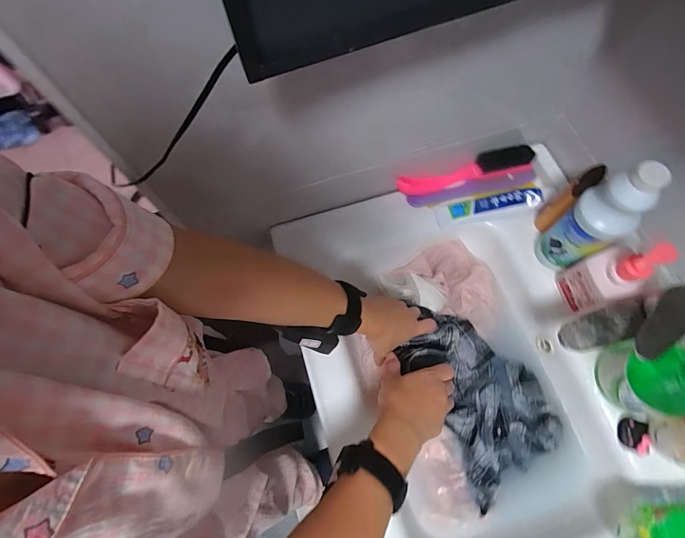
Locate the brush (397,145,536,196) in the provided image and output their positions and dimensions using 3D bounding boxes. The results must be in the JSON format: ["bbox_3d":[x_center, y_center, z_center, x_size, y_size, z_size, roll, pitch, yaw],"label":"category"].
[{"bbox_3d":[0.196,-0.156,0.573,0.226,0.037,0.039,-12,69,-3],"label":"brush"}]

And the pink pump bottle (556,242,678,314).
[{"bbox_3d":[0.330,0.007,0.437,0.041,0.146,0.056,-17,69,-5],"label":"pink pump bottle"}]

